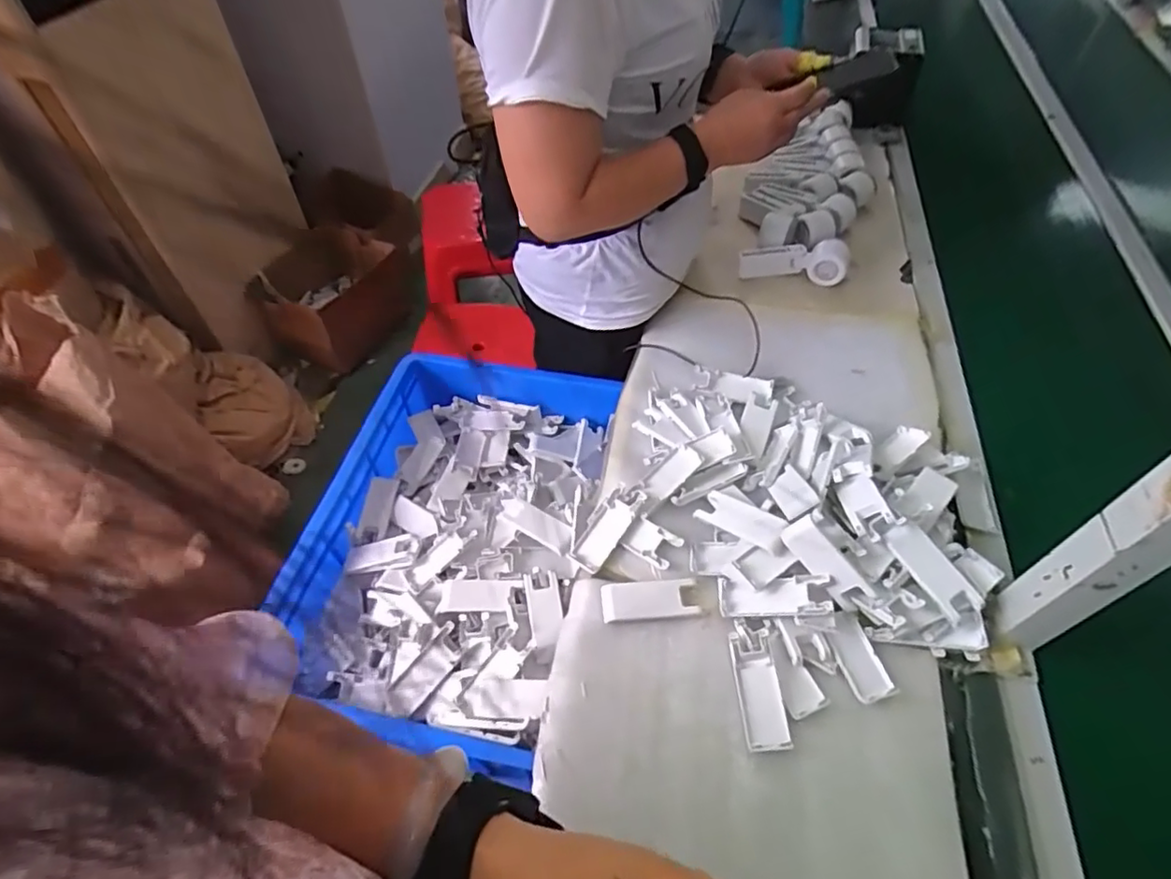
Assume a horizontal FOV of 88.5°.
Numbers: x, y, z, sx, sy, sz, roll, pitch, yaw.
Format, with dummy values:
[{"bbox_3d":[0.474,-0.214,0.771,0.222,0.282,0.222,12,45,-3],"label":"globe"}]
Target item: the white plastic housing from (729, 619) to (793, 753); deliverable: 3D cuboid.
[{"bbox_3d":[0.163,0.231,0.569,0.037,0.012,0.114,-2,52,-1],"label":"white plastic housing"}]

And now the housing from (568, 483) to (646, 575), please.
[{"bbox_3d":[0.024,0.096,0.672,0.040,0.019,0.106,30,74,23],"label":"housing"}]

